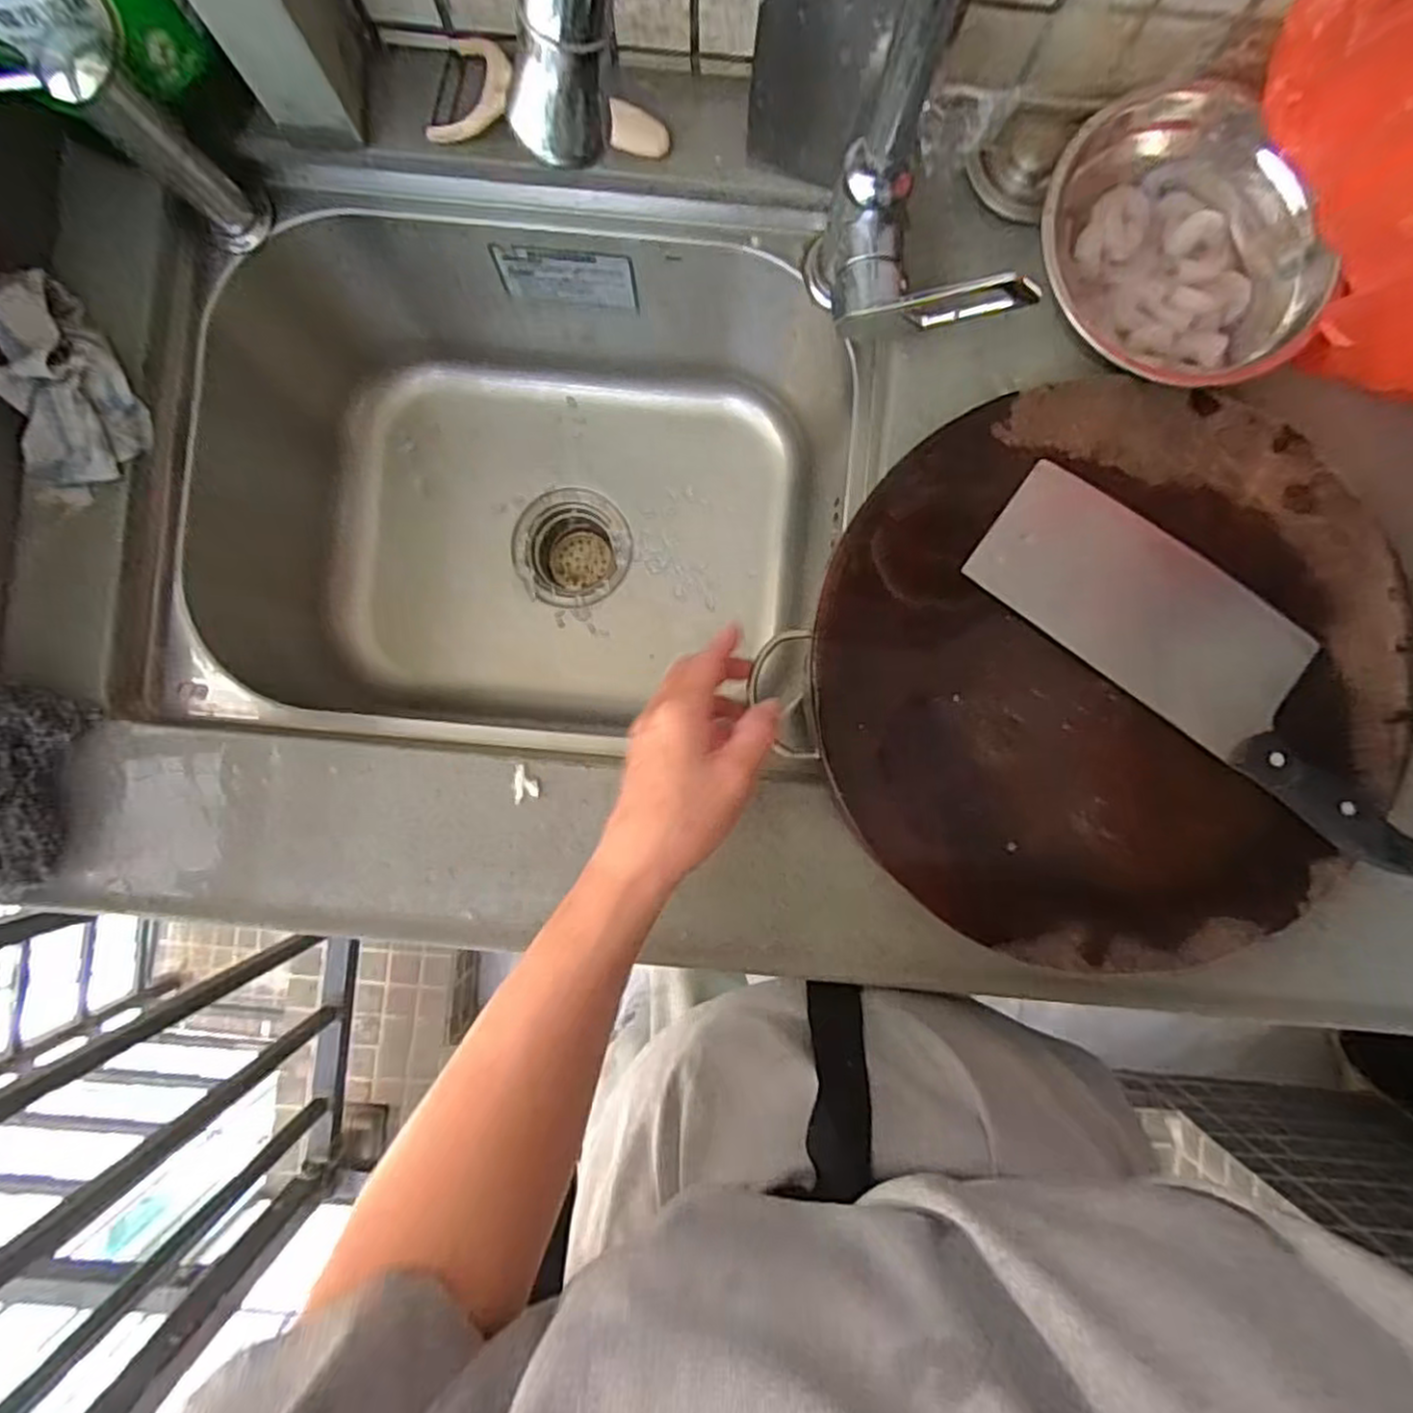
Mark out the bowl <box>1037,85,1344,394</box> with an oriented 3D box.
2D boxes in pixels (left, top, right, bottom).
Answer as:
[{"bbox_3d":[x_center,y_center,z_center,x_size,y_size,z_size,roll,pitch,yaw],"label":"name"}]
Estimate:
[{"bbox_3d":[0.259,-0.252,0.404,0.148,0.066,0.153,0,89,-1],"label":"bowl"}]

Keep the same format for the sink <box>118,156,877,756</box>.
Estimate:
[{"bbox_3d":[-0.131,-0.163,0.558,0.443,0.211,0.362,2,89,-1],"label":"sink"}]

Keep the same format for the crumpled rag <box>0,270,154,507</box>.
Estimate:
[{"bbox_3d":[-0.373,-0.187,0.419,0.061,0.042,0.125,3,89,-1],"label":"crumpled rag"}]

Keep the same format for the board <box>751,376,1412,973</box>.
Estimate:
[{"bbox_3d":[0.220,-0.022,0.411,0.313,0.048,0.313,0,89,-1],"label":"board"}]

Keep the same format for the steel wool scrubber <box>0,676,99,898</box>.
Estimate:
[{"bbox_3d":[-0.398,0.046,0.401,0.056,0.043,0.121,6,89,-1],"label":"steel wool scrubber"}]

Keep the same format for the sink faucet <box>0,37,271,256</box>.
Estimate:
[{"bbox_3d":[-0.330,-0.316,0.413,0.085,0.124,0.028,4,89,-1],"label":"sink faucet"}]

